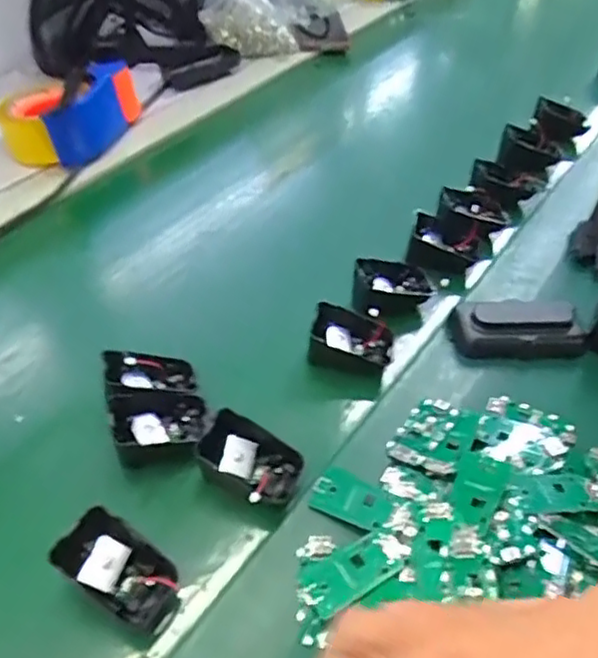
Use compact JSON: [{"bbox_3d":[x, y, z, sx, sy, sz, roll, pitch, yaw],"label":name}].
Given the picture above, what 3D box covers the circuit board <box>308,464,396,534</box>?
[{"bbox_3d":[0.035,0.111,0.427,0.053,0.007,0.032,20,56,20],"label":"circuit board"}]

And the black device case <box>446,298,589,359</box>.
[{"bbox_3d":[0.179,-0.002,0.531,0.106,0.030,0.046,0,46,-2],"label":"black device case"}]

